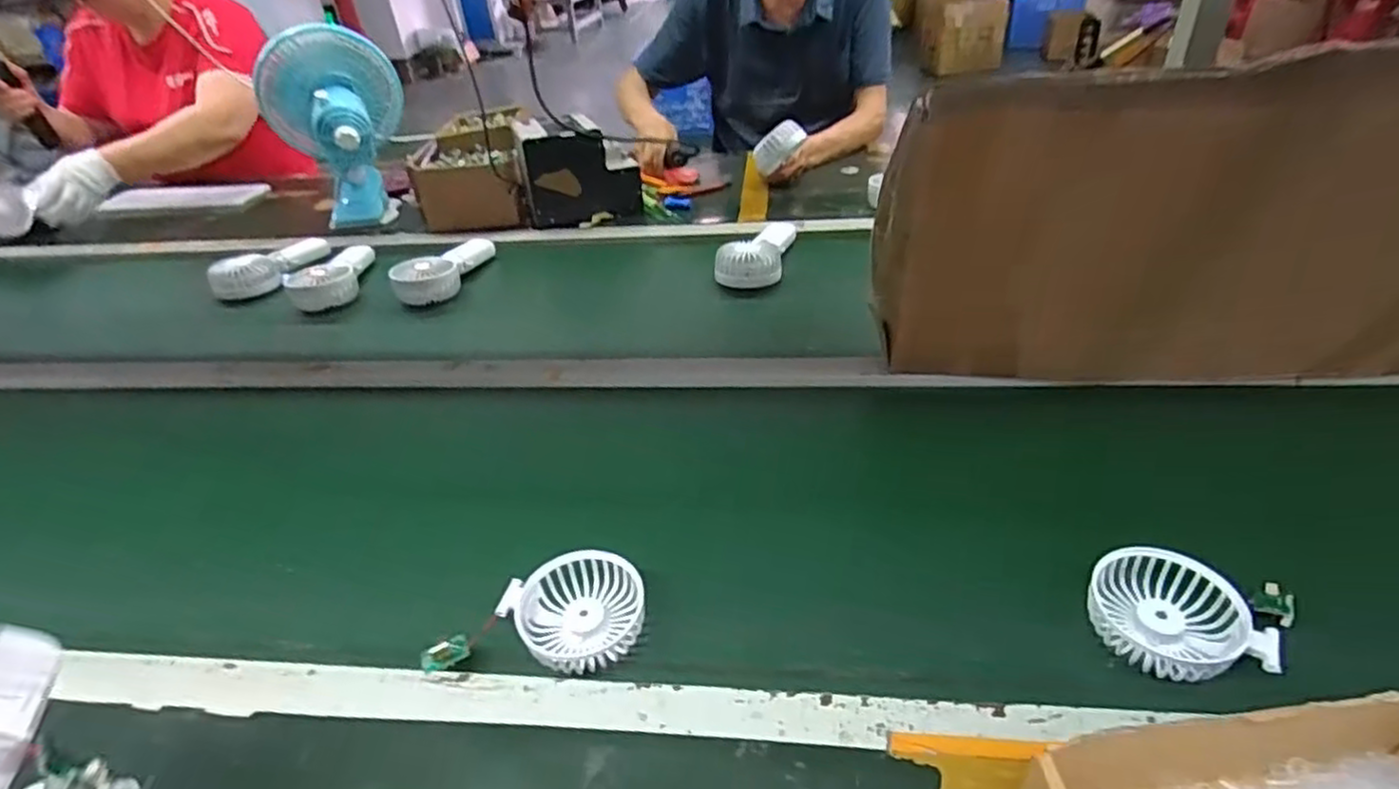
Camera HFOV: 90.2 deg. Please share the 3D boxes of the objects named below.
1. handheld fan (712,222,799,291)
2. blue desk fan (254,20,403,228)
[{"bbox_3d":[0.082,-0.213,0.984,0.090,0.047,0.176,5,38,14],"label":"handheld fan"},{"bbox_3d":[-0.587,-0.441,1.160,0.216,0.274,0.199,-20,39,-18],"label":"blue desk fan"}]

